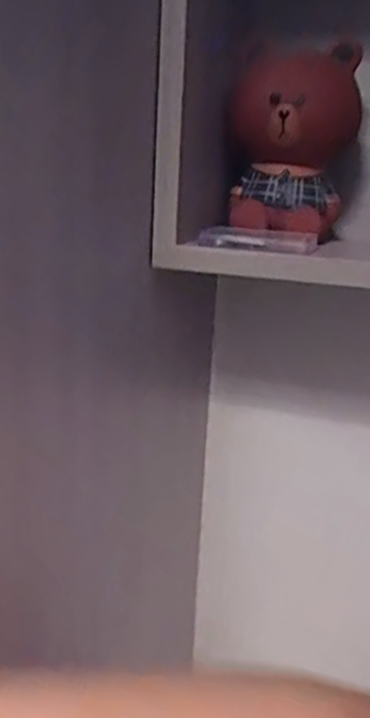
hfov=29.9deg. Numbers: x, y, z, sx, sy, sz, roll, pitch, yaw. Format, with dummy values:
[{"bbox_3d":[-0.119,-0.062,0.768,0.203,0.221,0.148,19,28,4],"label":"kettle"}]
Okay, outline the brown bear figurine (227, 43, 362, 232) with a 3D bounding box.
[{"bbox_3d":[0.088,-0.181,0.574,0.104,0.144,0.076,7,16,12],"label":"brown bear figurine"}]

